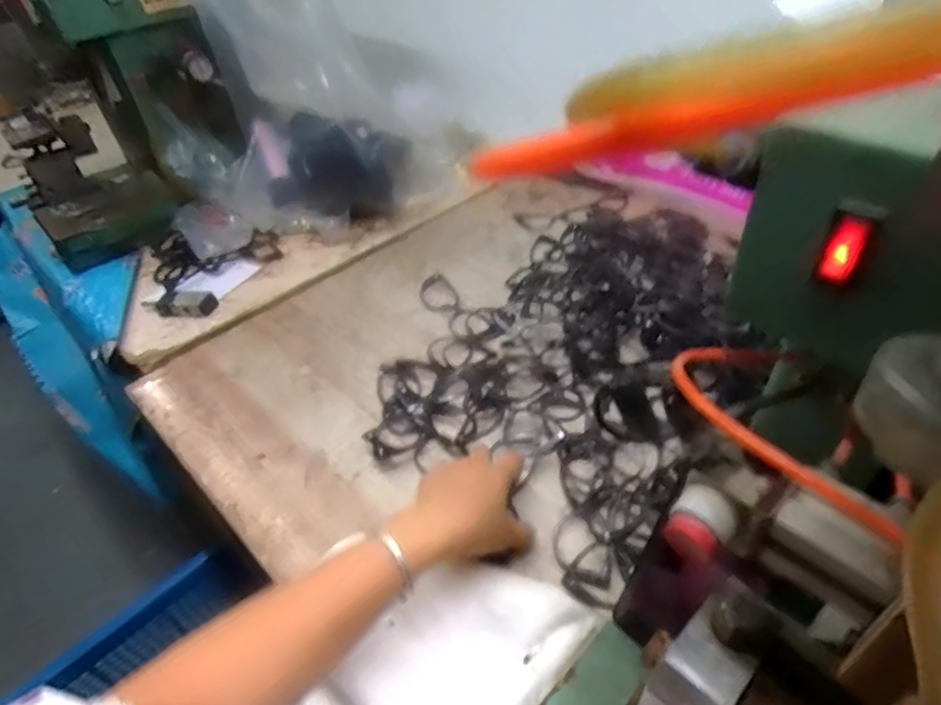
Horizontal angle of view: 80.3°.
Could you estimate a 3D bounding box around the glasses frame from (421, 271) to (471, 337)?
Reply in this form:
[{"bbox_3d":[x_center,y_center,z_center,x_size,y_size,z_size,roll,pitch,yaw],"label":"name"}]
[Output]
[{"bbox_3d":[-0.031,-0.068,0.850,0.052,0.030,0.165,-24,46,-17],"label":"glasses frame"}]

